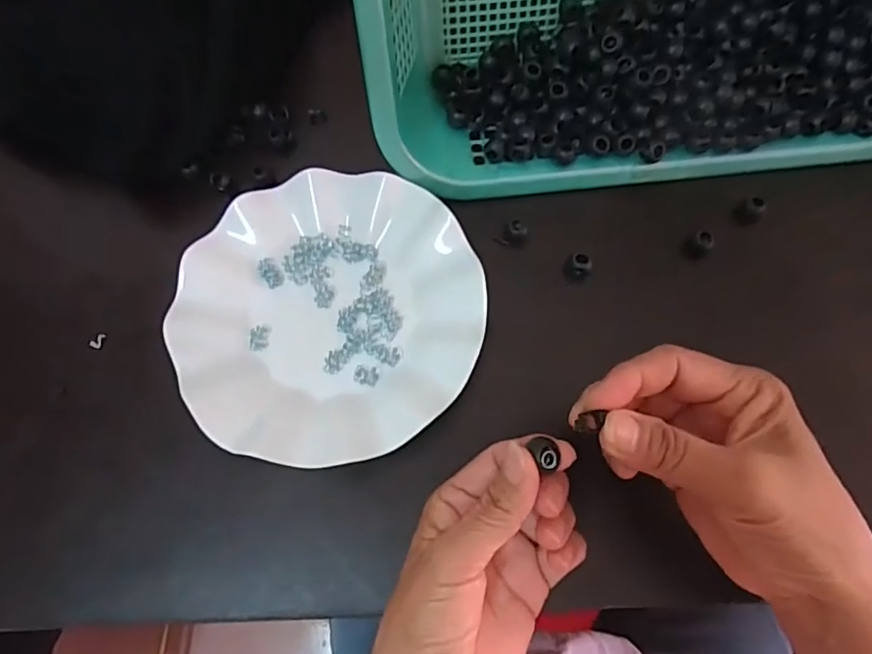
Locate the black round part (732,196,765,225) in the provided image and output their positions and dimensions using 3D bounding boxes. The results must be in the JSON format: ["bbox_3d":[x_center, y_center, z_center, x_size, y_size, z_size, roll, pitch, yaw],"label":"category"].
[{"bbox_3d":[0.209,-0.078,0.365,0.013,0.016,0.016,-42,75,-13],"label":"black round part"}]

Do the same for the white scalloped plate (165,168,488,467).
[{"bbox_3d":[-0.065,-0.011,0.336,0.178,0.021,0.179,0,70,1],"label":"white scalloped plate"}]

